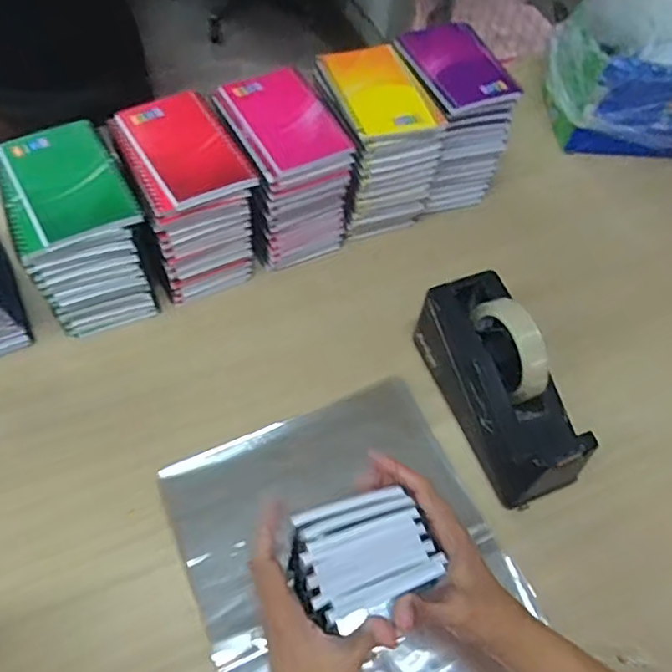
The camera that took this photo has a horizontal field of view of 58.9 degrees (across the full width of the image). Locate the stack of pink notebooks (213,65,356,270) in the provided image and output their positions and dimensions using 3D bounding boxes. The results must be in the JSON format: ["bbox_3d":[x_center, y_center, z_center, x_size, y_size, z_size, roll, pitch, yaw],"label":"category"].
[{"bbox_3d":[-0.055,-0.171,0.634,0.090,0.161,0.122,-26,63,-18],"label":"stack of pink notebooks"}]

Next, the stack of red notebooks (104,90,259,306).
[{"bbox_3d":[-0.148,-0.133,0.609,0.098,0.161,0.135,-23,63,-17],"label":"stack of red notebooks"}]

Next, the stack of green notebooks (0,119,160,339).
[{"bbox_3d":[-0.243,-0.095,0.572,0.098,0.144,0.131,-25,63,-18],"label":"stack of green notebooks"}]

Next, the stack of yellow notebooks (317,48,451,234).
[{"bbox_3d":[0.043,-0.201,0.655,0.103,0.162,0.115,-21,62,-16],"label":"stack of yellow notebooks"}]

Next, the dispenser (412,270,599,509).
[{"bbox_3d":[0.153,0.039,0.547,0.078,0.120,0.205,-19,61,-15],"label":"dispenser"}]

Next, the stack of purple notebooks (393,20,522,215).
[{"bbox_3d":[0.124,-0.248,0.689,0.102,0.161,0.136,-18,61,-14],"label":"stack of purple notebooks"}]

